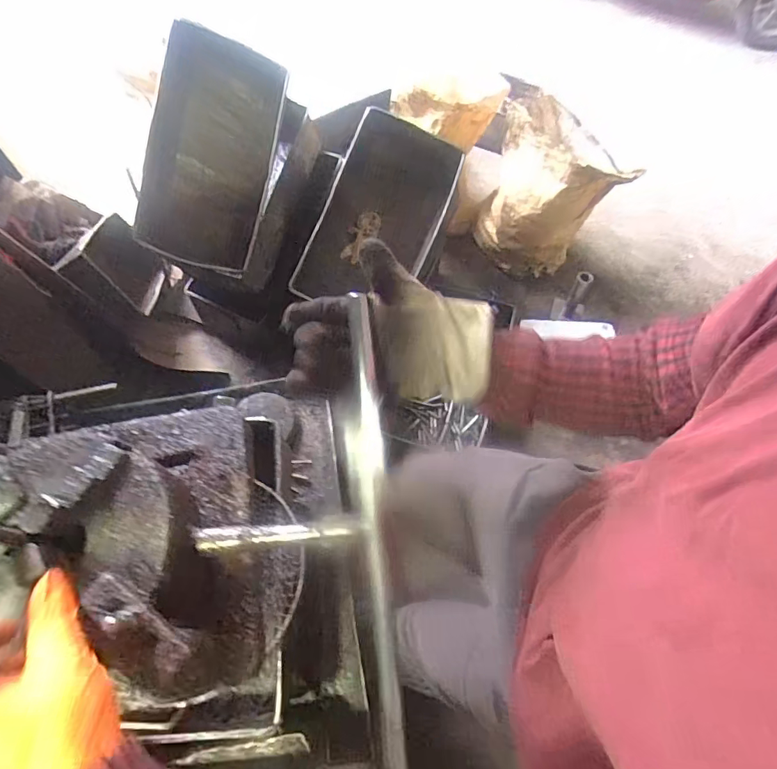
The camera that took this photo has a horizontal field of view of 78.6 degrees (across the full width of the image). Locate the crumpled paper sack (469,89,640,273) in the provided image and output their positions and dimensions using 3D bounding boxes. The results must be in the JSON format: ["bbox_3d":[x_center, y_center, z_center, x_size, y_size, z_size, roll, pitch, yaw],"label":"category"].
[{"bbox_3d":[0.504,-0.591,1.574,0.429,0.514,0.218,25,64,12],"label":"crumpled paper sack"}]

